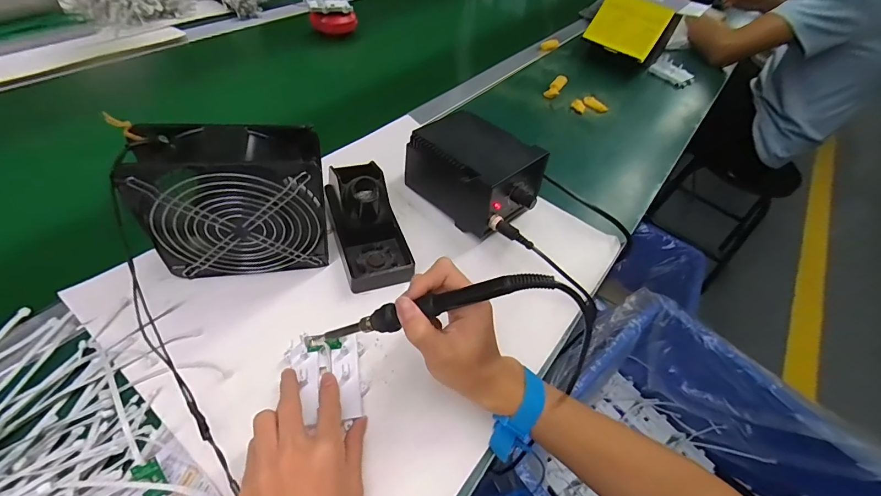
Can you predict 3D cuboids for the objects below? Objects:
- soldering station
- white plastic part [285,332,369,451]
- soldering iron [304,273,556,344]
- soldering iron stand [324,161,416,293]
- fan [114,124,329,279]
[{"bbox_3d":[0.046,-0.099,0.514,0.159,0.092,0.103,39,52,20],"label":"soldering station"},{"bbox_3d":[-0.100,0.114,0.358,0.064,0.014,0.079,-7,51,-12],"label":"white plastic part"},{"bbox_3d":[-0.022,0.049,0.308,0.217,0.014,0.018,-20,46,24],"label":"soldering iron"},{"bbox_3d":[-0.074,-0.024,0.441,0.079,0.082,0.113,-10,53,-21],"label":"soldering iron stand"},{"bbox_3d":[-0.192,-0.034,0.389,0.153,0.159,0.060,-4,51,-17],"label":"fan"}]

